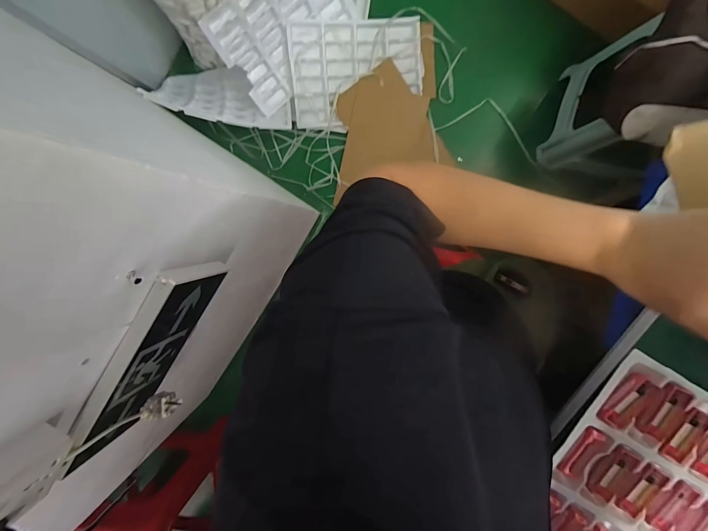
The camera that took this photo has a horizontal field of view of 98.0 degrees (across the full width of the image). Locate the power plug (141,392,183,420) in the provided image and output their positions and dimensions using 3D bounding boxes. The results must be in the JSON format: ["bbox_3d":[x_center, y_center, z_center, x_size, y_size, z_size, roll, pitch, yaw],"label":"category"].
[{"bbox_3d":[-0.307,0.223,0.486,0.027,0.044,0.041,-37,92,7],"label":"power plug"}]

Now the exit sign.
[{"bbox_3d":[-0.295,0.140,0.431,0.021,0.169,0.317,33,97,1],"label":"exit sign"}]

